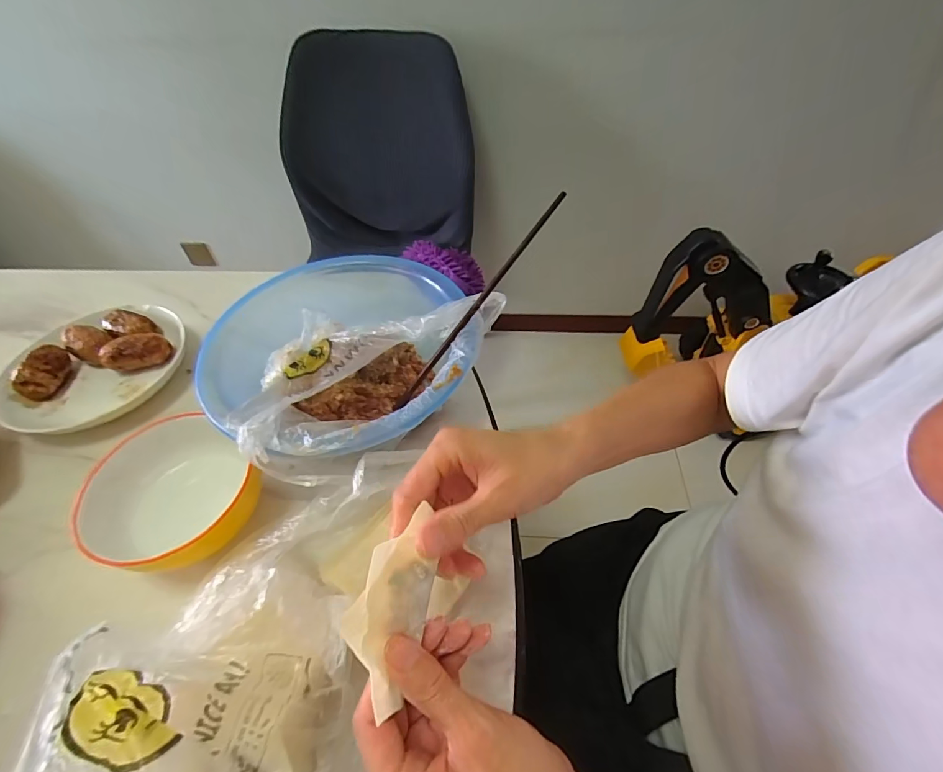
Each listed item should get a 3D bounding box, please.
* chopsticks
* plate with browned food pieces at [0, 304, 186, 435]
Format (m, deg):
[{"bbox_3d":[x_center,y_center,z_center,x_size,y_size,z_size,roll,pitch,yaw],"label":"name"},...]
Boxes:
[{"bbox_3d":[0.001,-0.066,0.383,0.010,0.242,0.008,17,30,-48],"label":"chopsticks"},{"bbox_3d":[-0.408,-0.023,0.463,0.148,0.044,0.178,20,53,17],"label":"plate with browned food pieces"}]

